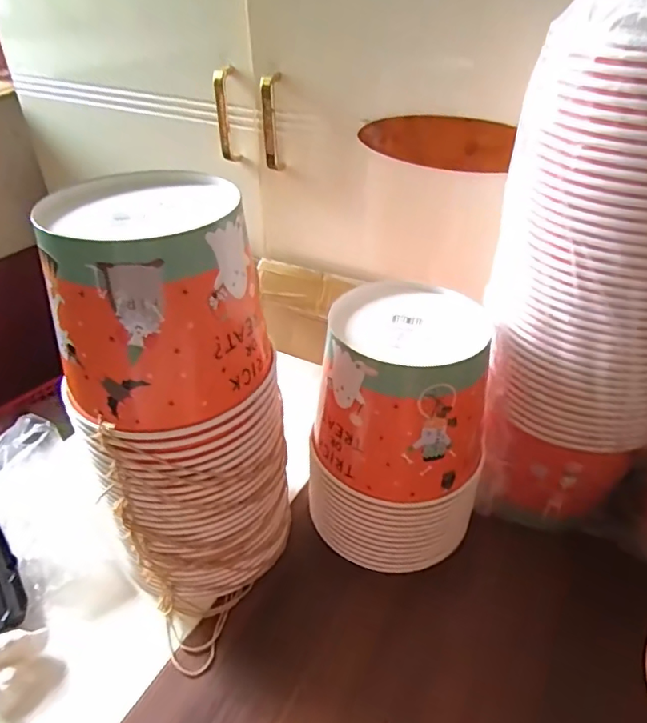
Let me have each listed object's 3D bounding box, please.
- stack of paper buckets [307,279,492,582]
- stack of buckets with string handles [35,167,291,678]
[{"bbox_3d":[0.072,0.065,0.491,0.145,0.214,0.146,13,39,17],"label":"stack of paper buckets"},{"bbox_3d":[-0.109,0.047,0.429,0.149,0.332,0.161,-26,44,-30],"label":"stack of buckets with string handles"}]

